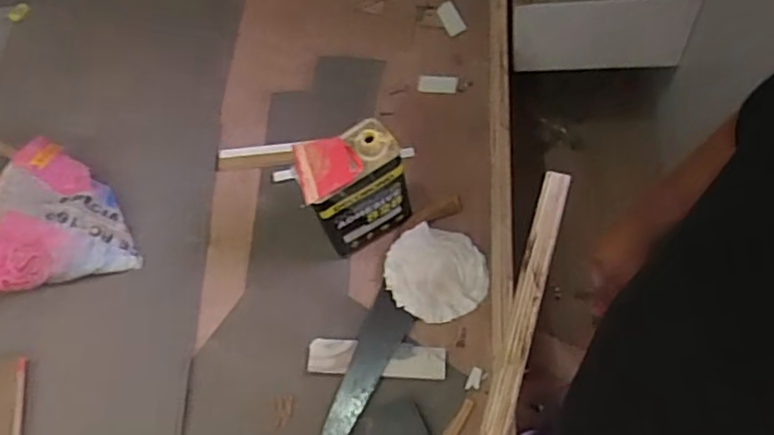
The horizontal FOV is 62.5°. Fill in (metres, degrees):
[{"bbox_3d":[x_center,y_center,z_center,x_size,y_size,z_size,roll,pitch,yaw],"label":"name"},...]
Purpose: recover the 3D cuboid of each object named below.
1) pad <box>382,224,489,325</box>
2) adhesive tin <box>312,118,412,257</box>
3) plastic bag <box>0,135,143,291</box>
[{"bbox_3d":[0.090,0.097,1.149,0.184,0.042,0.176,4,65,5],"label":"pad"},{"bbox_3d":[-0.053,-0.043,1.115,0.169,0.248,0.099,-33,64,-7],"label":"adhesive tin"},{"bbox_3d":[-0.680,-0.011,1.231,0.306,0.135,0.271,-17,63,-3],"label":"plastic bag"}]

